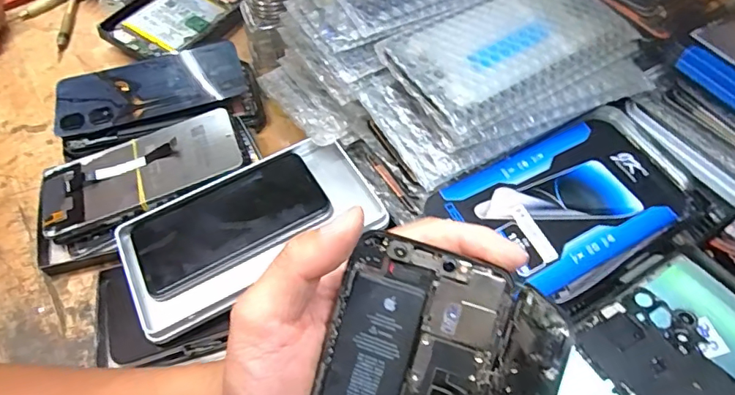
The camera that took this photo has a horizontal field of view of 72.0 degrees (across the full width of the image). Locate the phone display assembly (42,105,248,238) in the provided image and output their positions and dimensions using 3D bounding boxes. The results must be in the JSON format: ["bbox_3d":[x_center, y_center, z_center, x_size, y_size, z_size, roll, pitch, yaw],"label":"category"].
[{"bbox_3d":[-0.186,-0.023,0.415,0.158,0.006,0.073,-20,59,-9],"label":"phone display assembly"}]

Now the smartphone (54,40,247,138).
[{"bbox_3d":[-0.198,-0.101,0.460,0.164,0.013,0.076,-13,59,-9],"label":"smartphone"}]

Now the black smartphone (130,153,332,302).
[{"bbox_3d":[-0.102,0.017,0.377,0.139,0.008,0.072,-26,62,-16],"label":"black smartphone"}]

